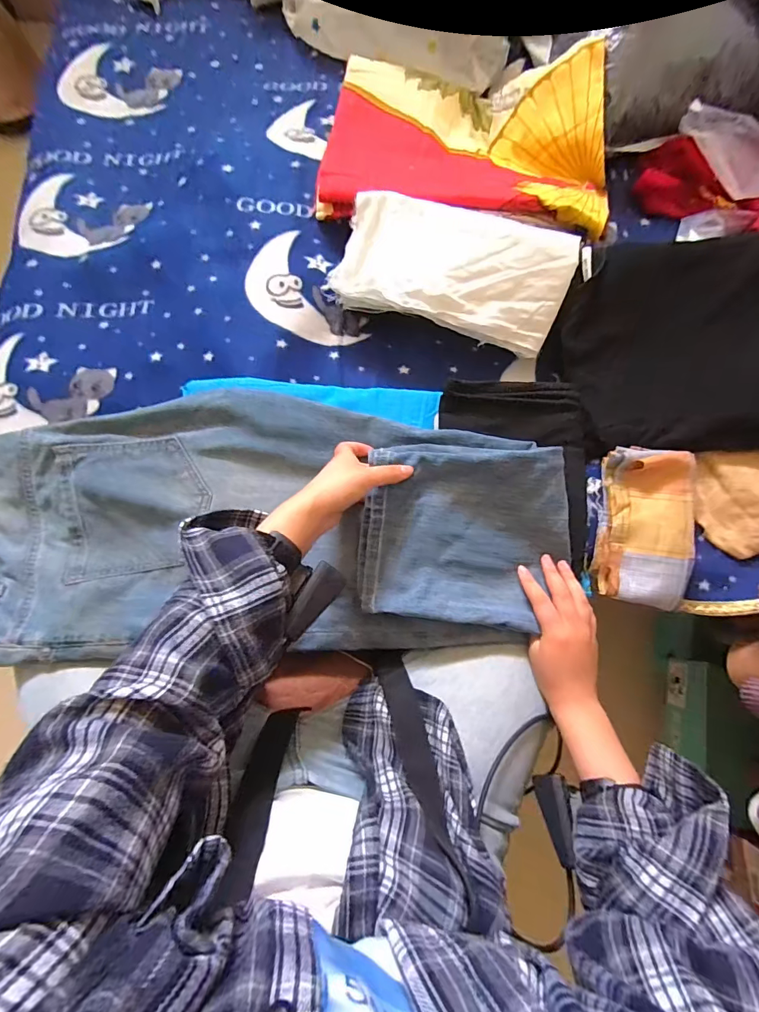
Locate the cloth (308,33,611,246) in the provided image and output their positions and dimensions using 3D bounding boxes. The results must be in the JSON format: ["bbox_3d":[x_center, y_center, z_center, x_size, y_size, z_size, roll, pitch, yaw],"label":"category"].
[{"bbox_3d":[0.118,-0.507,0.565,0.381,0.076,0.277,7,78,-1],"label":"cloth"}]

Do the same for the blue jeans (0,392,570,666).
[{"bbox_3d":[-0.139,0.024,0.461,0.661,0.092,0.279,2,76,2],"label":"blue jeans"}]

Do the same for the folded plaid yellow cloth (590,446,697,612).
[{"bbox_3d":[0.310,0.023,0.475,0.099,0.045,0.178,7,78,-1],"label":"folded plaid yellow cloth"}]

